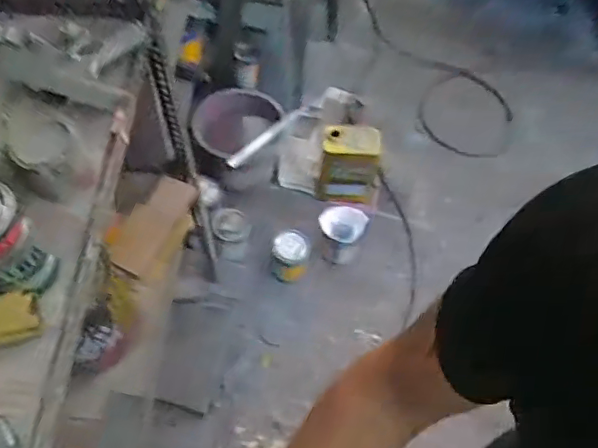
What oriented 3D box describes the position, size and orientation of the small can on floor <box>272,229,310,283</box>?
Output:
[{"bbox_3d":[-0.023,0.087,1.536,0.101,0.113,0.090,4,59,1],"label":"small can on floor"}]

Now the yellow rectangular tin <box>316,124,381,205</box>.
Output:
[{"bbox_3d":[0.149,-0.165,1.677,0.176,0.261,0.129,8,59,3],"label":"yellow rectangular tin"}]

